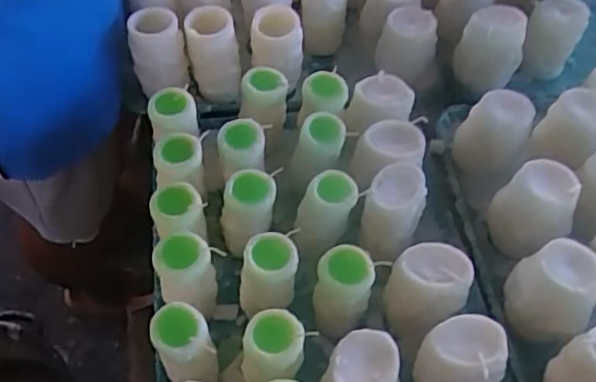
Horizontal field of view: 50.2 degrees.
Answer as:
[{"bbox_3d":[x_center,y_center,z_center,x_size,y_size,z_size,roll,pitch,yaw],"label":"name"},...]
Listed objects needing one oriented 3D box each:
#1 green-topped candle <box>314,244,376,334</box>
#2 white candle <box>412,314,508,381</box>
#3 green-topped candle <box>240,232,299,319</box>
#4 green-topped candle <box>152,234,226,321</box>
[{"bbox_3d":[0.044,0.100,0.633,0.052,0.105,0.046,13,56,6],"label":"green-topped candle"},{"bbox_3d":[0.153,0.167,0.605,0.066,0.100,0.071,1,55,-2],"label":"white candle"},{"bbox_3d":[-0.030,0.089,0.638,0.055,0.106,0.046,4,55,0],"label":"green-topped candle"},{"bbox_3d":[-0.117,0.093,0.648,0.055,0.109,0.063,33,60,19],"label":"green-topped candle"}]

